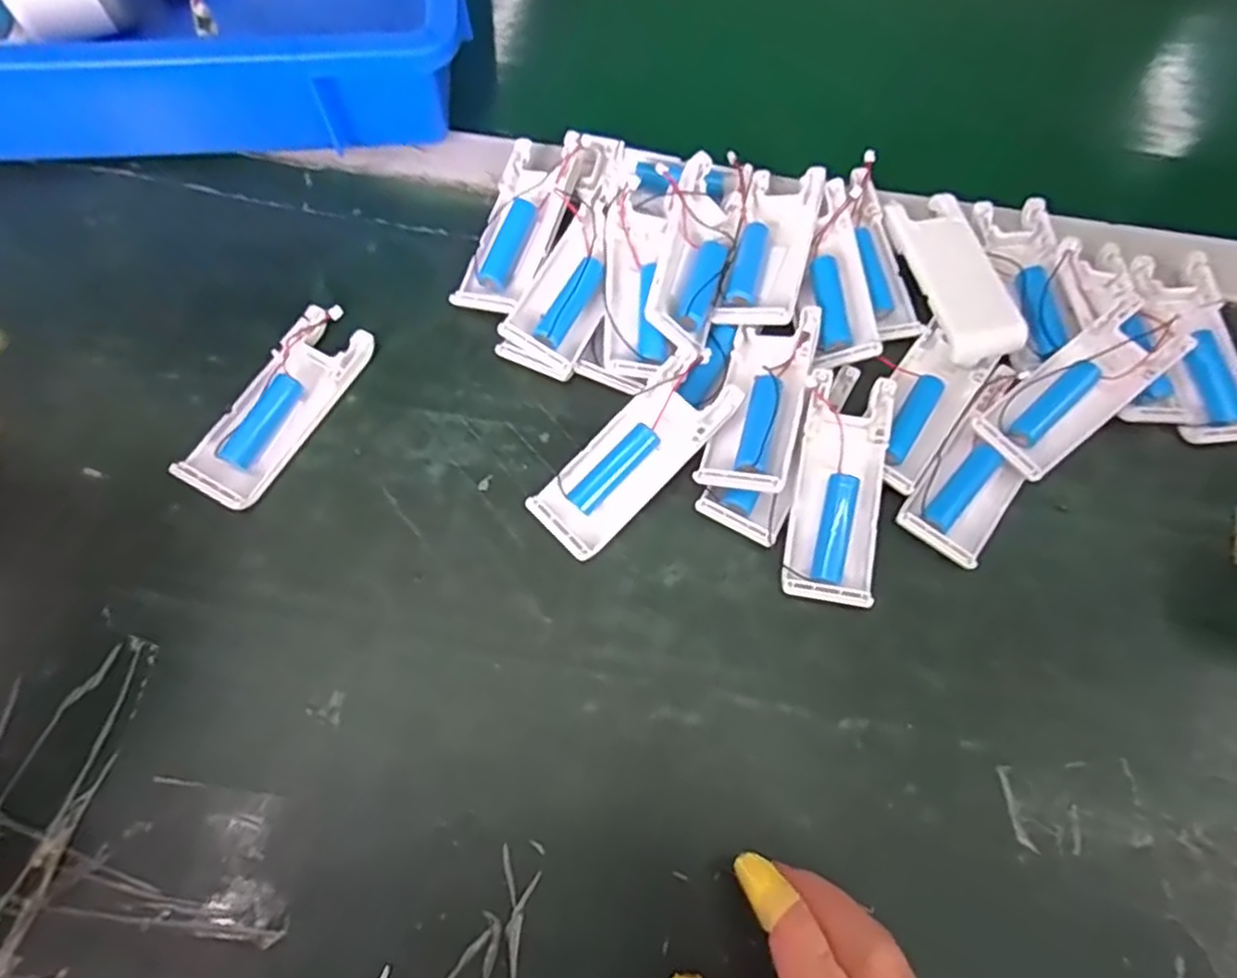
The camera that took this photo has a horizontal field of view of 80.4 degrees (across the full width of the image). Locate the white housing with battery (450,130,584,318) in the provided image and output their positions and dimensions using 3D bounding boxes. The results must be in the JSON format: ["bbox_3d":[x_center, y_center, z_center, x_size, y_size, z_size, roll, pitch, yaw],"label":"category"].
[{"bbox_3d":[-0.052,-0.143,0.390,0.037,0.024,0.109,17,69,6],"label":"white housing with battery"}]

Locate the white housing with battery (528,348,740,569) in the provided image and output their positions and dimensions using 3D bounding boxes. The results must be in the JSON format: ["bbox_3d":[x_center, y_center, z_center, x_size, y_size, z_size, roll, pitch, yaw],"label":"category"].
[{"bbox_3d":[0.008,-0.017,0.339,0.038,0.013,0.105,43,87,14],"label":"white housing with battery"}]

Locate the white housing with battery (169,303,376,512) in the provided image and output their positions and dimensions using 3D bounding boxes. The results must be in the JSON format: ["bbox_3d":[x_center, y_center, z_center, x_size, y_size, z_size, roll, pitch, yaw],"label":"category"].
[{"bbox_3d":[-0.163,-0.040,0.354,0.039,0.017,0.106,29,71,10],"label":"white housing with battery"}]

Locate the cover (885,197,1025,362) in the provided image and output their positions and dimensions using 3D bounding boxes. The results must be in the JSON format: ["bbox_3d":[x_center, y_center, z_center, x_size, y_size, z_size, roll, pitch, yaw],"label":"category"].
[{"bbox_3d":[0.174,-0.114,0.380,0.038,0.010,0.098,-10,69,-5],"label":"cover"}]

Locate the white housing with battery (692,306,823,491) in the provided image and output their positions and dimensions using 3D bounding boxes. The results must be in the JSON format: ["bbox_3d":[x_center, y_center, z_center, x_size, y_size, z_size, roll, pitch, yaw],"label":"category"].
[{"bbox_3d":[0.068,-0.044,0.342,0.037,0.017,0.100,17,69,6],"label":"white housing with battery"}]

